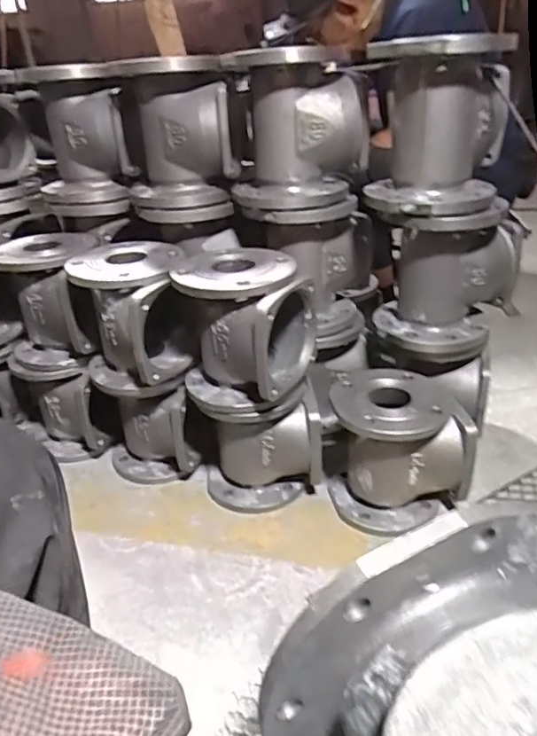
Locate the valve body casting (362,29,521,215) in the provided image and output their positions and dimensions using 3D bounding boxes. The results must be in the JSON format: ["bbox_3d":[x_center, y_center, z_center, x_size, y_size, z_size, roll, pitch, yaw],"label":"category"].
[{"bbox_3d":[0.248,-0.356,0.800,0.184,0.217,0.196,7,30,18],"label":"valve body casting"}]

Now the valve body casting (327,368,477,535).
[{"bbox_3d":[0.202,0.126,0.883,0.191,0.205,0.161,-6,30,-4],"label":"valve body casting"}]

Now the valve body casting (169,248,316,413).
[{"bbox_3d":[-0.039,-0.056,0.827,0.181,0.195,0.157,14,33,29],"label":"valve body casting"}]

